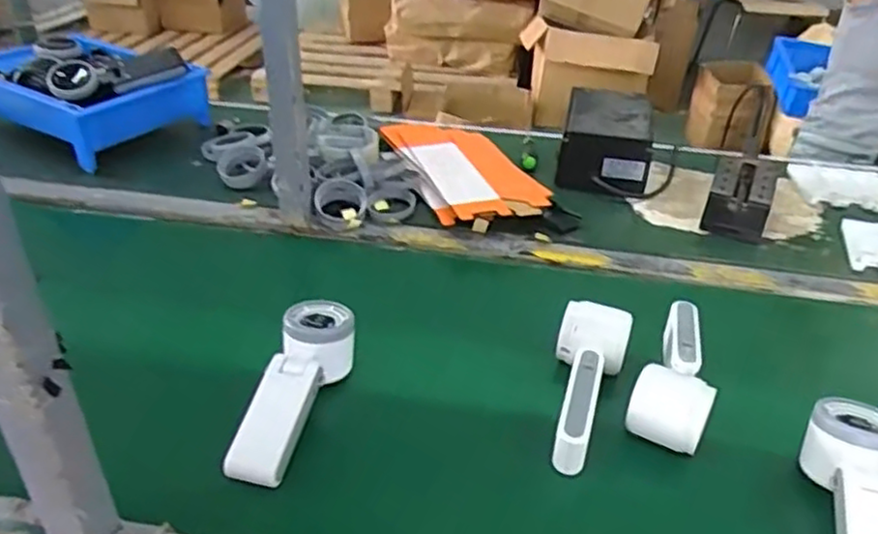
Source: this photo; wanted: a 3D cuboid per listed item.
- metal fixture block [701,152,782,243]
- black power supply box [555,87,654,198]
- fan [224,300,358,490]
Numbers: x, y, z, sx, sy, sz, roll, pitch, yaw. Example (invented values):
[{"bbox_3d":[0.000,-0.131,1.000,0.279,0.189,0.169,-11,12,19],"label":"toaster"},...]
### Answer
[{"bbox_3d":[0.351,-0.081,0.820,0.069,0.072,0.078,19,37,23],"label":"metal fixture block"},{"bbox_3d":[0.220,-0.166,0.923,0.112,0.089,0.121,11,34,12],"label":"black power supply box"},{"bbox_3d":[-0.113,0.093,0.568,0.054,0.048,0.166,9,34,9],"label":"fan"}]

